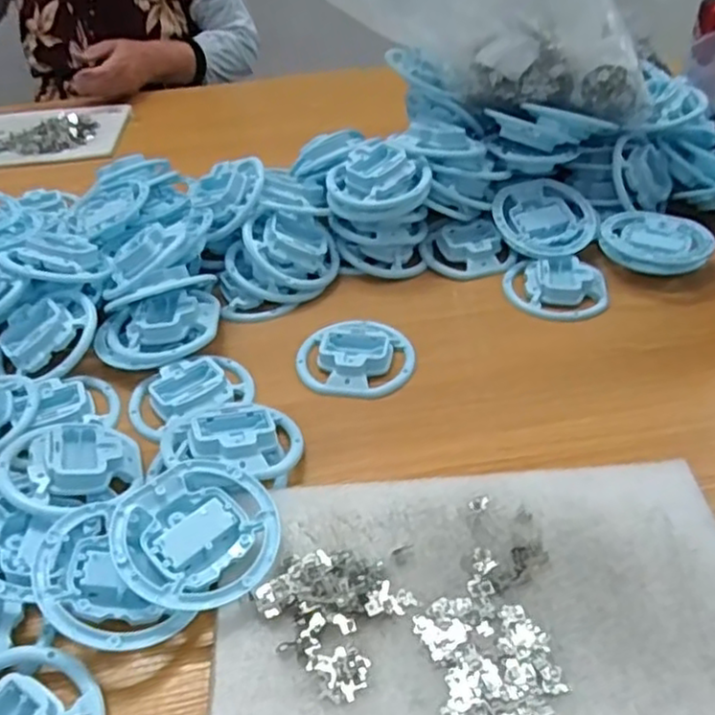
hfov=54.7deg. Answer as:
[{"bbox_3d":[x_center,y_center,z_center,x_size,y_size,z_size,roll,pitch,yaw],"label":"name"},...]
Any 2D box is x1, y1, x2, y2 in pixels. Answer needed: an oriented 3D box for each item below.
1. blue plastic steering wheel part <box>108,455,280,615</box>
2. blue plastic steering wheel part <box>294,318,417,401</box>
[{"bbox_3d":[-0.105,0.112,0.452,0.101,0.024,0.100,-17,44,-16],"label":"blue plastic steering wheel part"},{"bbox_3d":[-0.001,-0.004,0.615,0.103,0.017,0.091,-10,43,-9],"label":"blue plastic steering wheel part"}]

